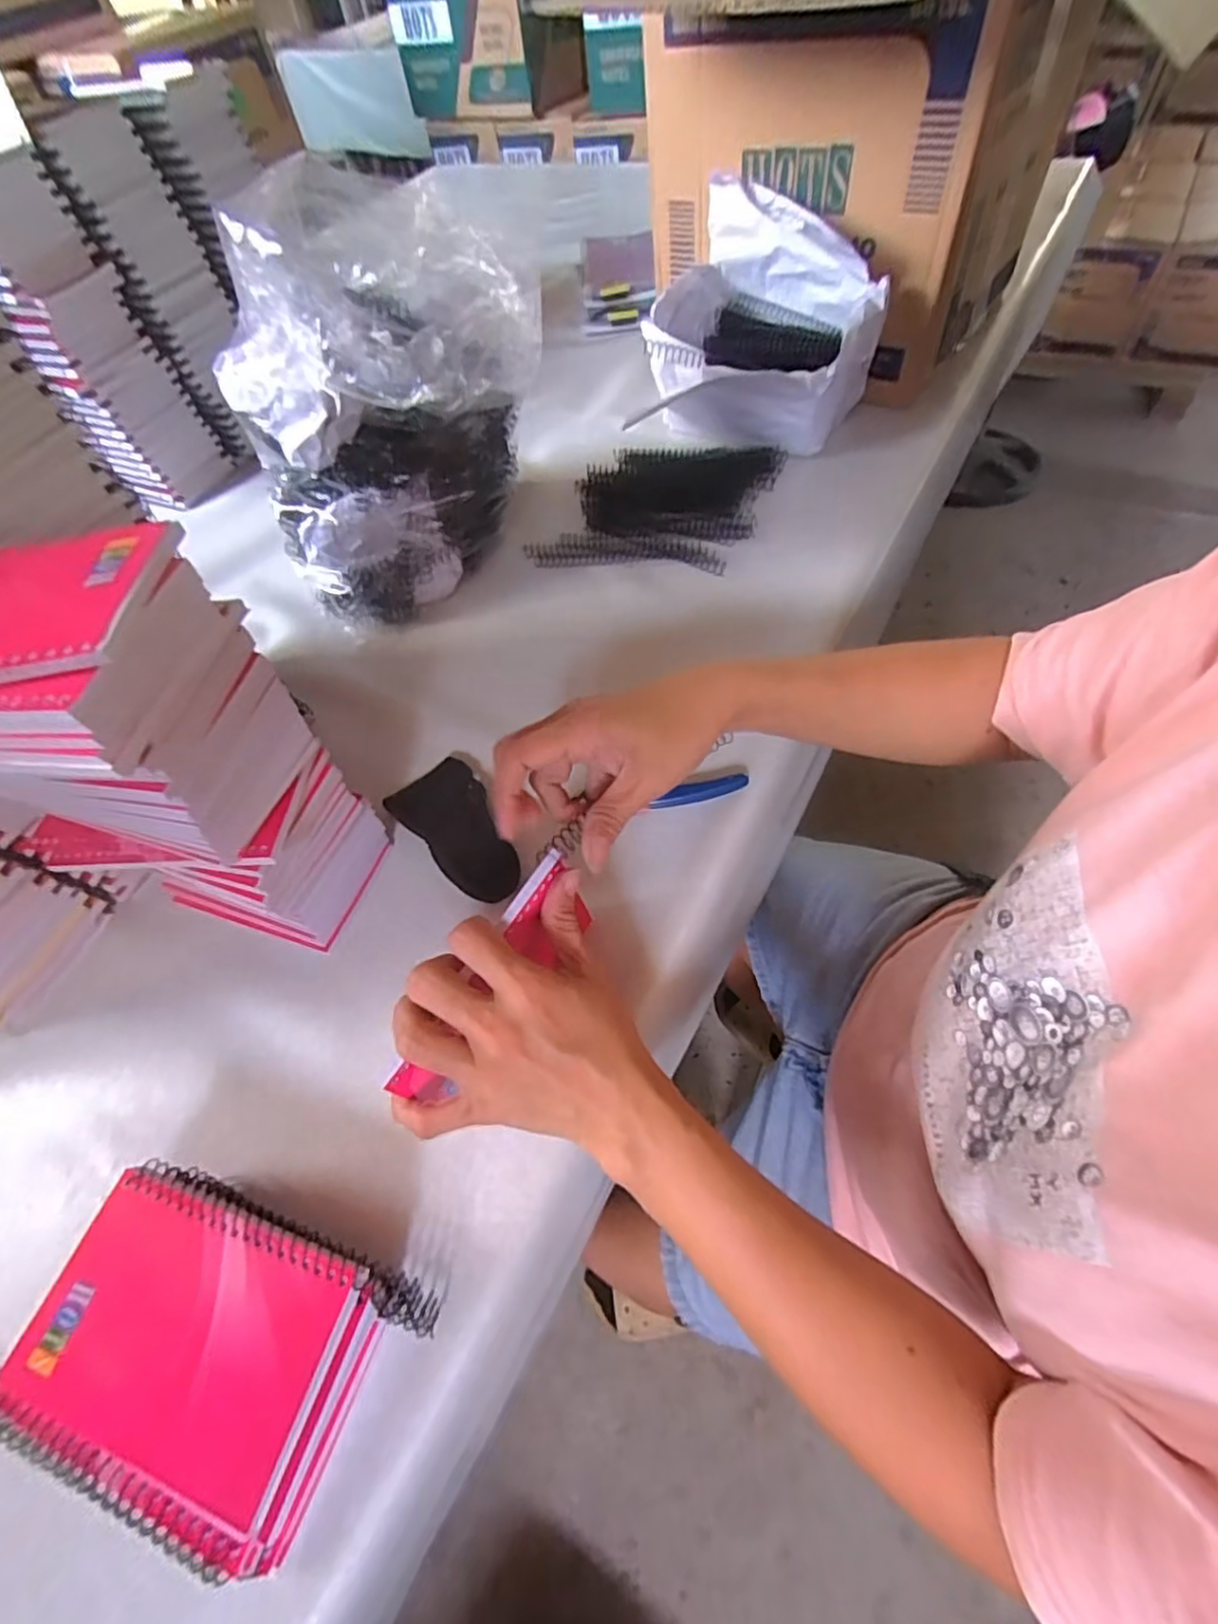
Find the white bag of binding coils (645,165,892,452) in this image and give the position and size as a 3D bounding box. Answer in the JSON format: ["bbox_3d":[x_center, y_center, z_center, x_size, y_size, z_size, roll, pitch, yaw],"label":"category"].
[{"bbox_3d":[0.142,-0.444,0.586,0.205,0.165,0.178,12,61,15],"label":"white bag of binding coils"}]

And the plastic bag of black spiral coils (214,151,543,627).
[{"bbox_3d":[-0.172,-0.297,0.490,0.202,0.252,0.179,6,59,13],"label":"plastic bag of black spiral coils"}]

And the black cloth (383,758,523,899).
[{"bbox_3d":[-0.101,0.010,0.424,0.057,0.019,0.117,-38,61,-15],"label":"black cloth"}]

